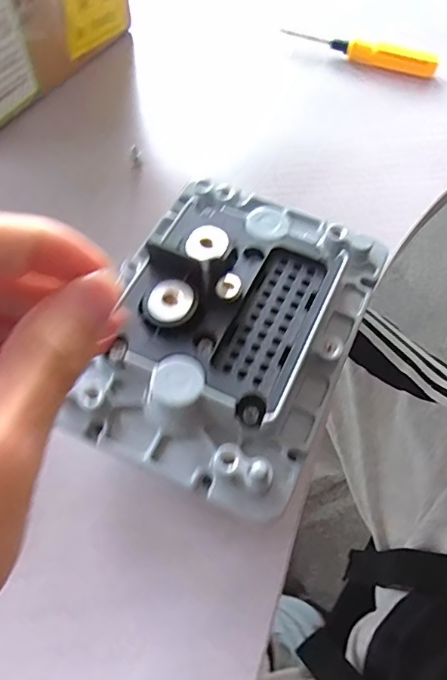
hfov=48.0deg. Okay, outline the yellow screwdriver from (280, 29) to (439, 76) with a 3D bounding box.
[{"bbox_3d":[0.107,-0.230,0.396,0.122,0.014,0.011,21,61,11],"label":"yellow screwdriver"}]

